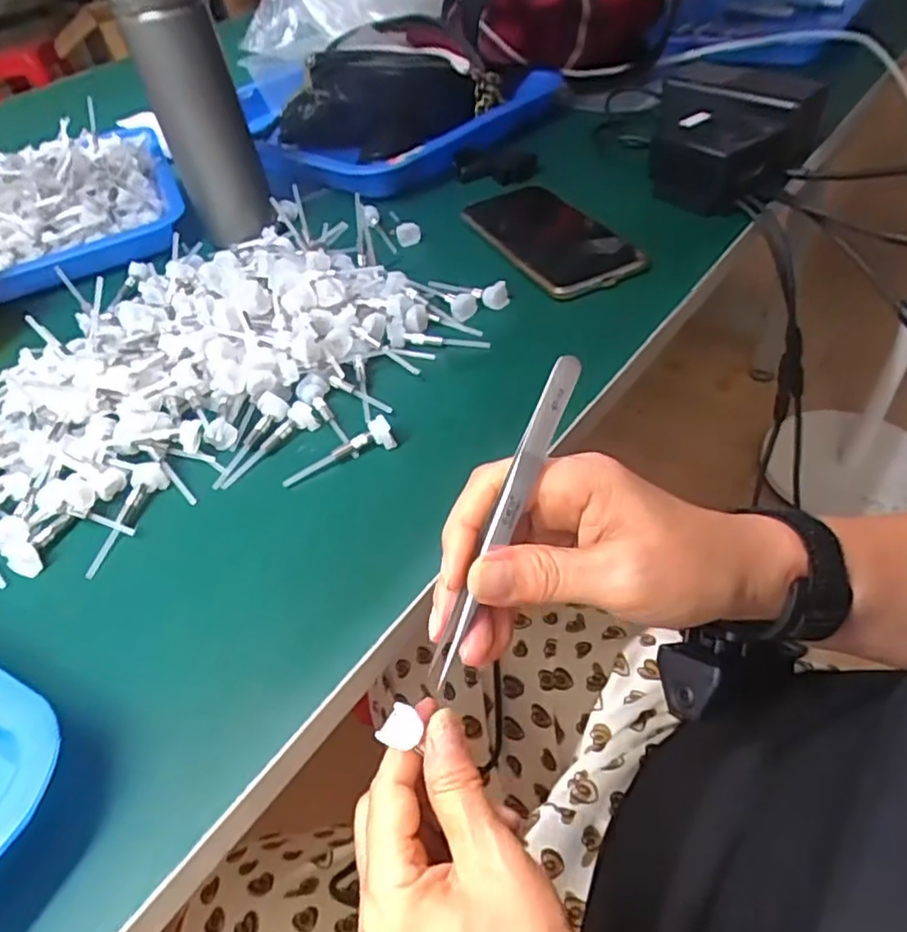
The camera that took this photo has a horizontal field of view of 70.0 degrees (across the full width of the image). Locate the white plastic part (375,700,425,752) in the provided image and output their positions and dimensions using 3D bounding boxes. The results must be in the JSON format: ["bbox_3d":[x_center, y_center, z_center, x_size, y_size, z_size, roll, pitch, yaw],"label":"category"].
[{"bbox_3d":[-0.021,0.108,0.268,0.017,0.004,0.017,20,53,21],"label":"white plastic part"}]

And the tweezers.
[{"bbox_3d":[0.019,0.022,0.246,0.010,0.012,0.132,24,95,24],"label":"tweezers"}]

